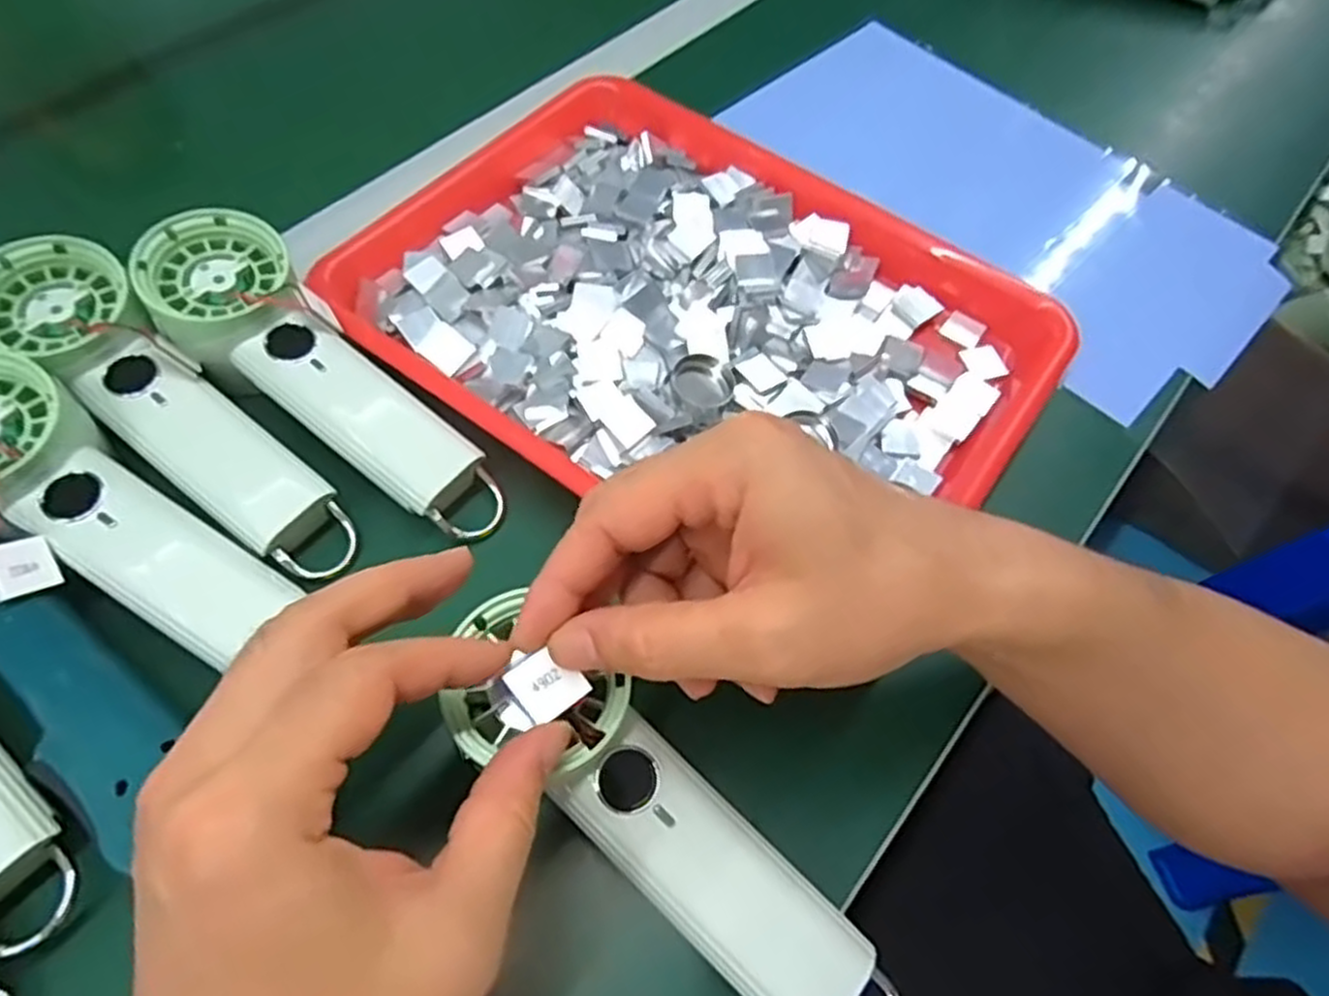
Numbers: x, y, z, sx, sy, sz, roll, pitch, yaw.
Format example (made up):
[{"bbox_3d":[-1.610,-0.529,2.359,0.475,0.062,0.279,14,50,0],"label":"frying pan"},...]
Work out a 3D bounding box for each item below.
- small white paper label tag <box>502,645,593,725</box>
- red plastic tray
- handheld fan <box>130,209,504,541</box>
[{"bbox_3d":[-0.036,0.057,0.236,0.019,0.004,0.020,-37,89,-15],"label":"small white paper label tag"},{"bbox_3d":[0.019,-0.099,0.401,0.334,0.024,0.234,32,64,14],"label":"red plastic tray"},{"bbox_3d":[-0.153,-0.053,0.349,0.192,0.030,0.059,41,65,3],"label":"handheld fan"}]

